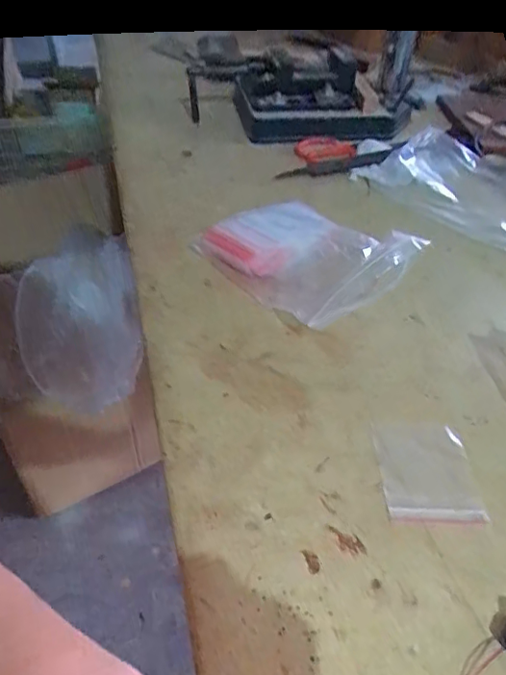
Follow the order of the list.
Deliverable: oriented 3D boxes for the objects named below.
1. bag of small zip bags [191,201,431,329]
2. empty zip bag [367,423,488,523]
[{"bbox_3d":[0.054,-0.082,0.510,0.143,0.057,0.180,-26,50,-28],"label":"bag of small zip bags"},{"bbox_3d":[0.116,0.089,0.364,0.062,0.005,0.078,2,42,-1],"label":"empty zip bag"}]

